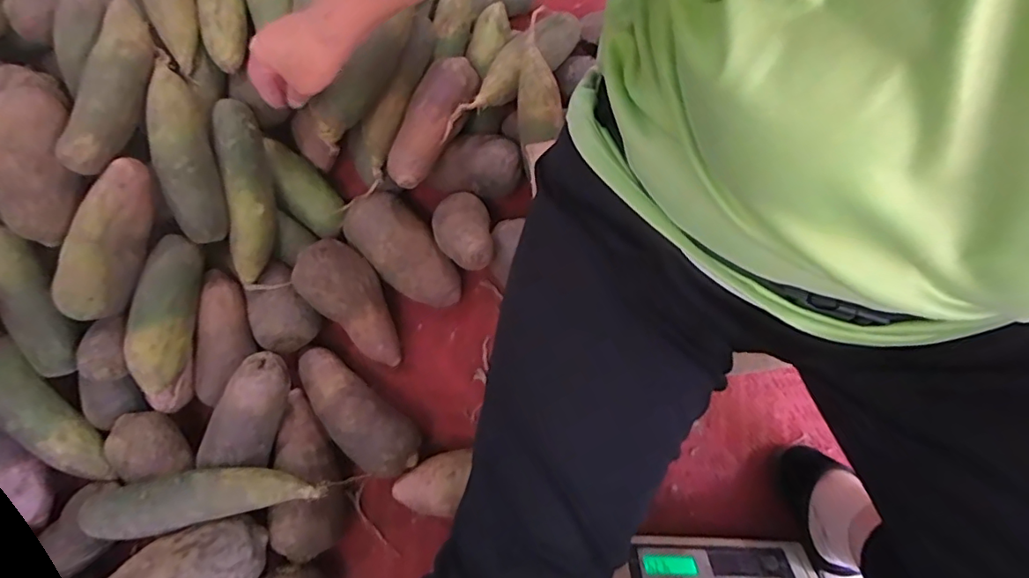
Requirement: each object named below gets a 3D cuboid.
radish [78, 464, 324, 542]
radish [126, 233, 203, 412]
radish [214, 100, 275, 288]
[{"bbox_3d":[-0.320,0.211,0.541,0.238,0.053,0.053,-11,77,-5],"label":"radish"},{"bbox_3d":[-0.378,0.041,0.574,0.050,0.064,0.196,6,93,0],"label":"radish"},{"bbox_3d":[-0.307,-0.111,0.606,0.046,0.042,0.205,-4,95,-3],"label":"radish"}]

